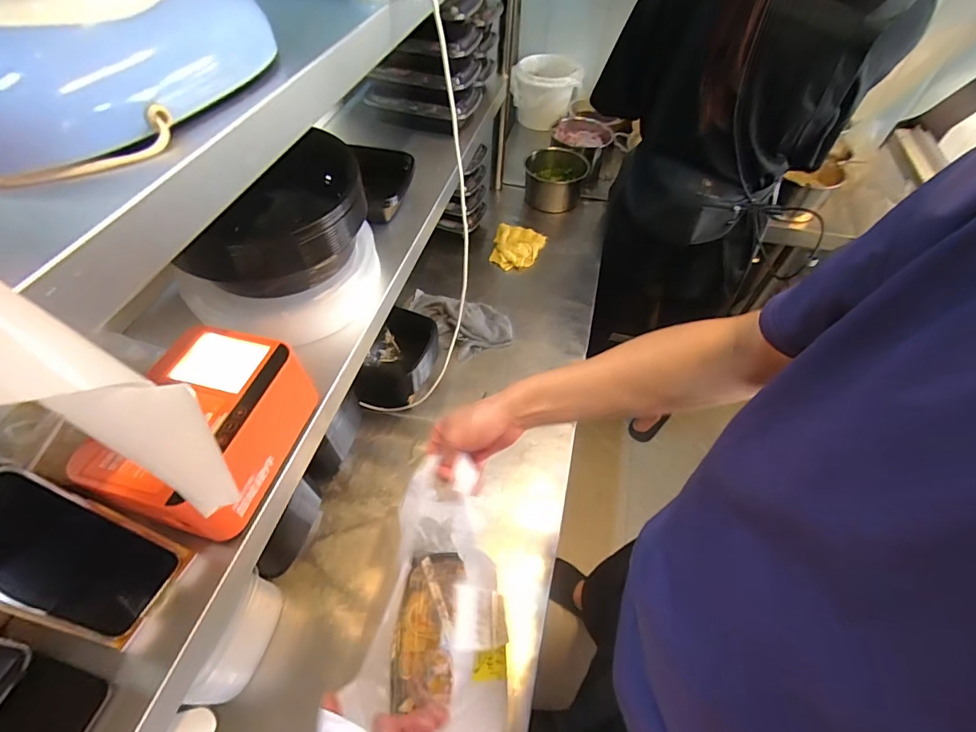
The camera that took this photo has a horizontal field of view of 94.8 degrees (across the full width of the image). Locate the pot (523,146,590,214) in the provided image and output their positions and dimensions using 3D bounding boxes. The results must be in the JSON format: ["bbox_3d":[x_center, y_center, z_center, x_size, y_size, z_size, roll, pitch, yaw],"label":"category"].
[{"bbox_3d":[0.166,-0.467,1.130,0.155,0.098,0.125,13,55,8],"label":"pot"}]

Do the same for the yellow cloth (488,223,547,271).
[{"bbox_3d":[0.071,-0.282,1.057,0.113,0.030,0.126,12,54,7],"label":"yellow cloth"}]

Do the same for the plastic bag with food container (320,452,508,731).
[{"bbox_3d":[-0.050,0.259,0.487,0.140,0.256,0.249,1,54,-1],"label":"plastic bag with food container"}]

